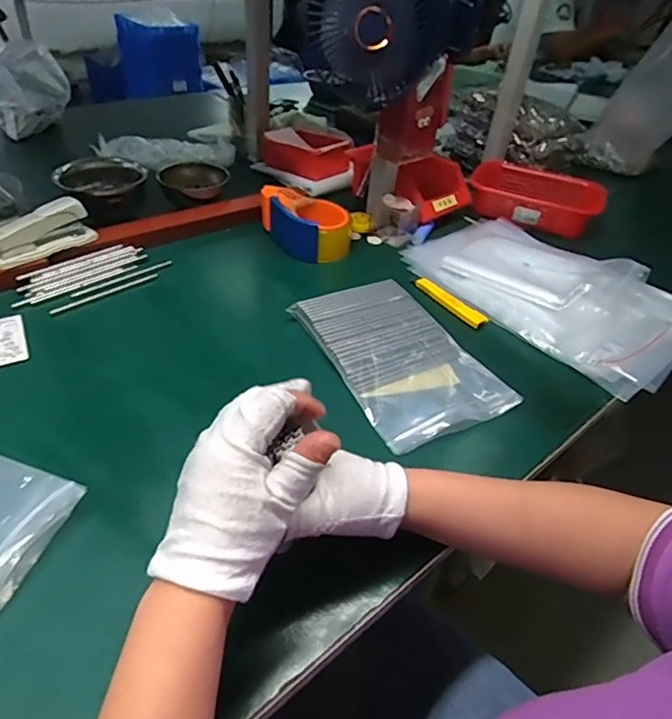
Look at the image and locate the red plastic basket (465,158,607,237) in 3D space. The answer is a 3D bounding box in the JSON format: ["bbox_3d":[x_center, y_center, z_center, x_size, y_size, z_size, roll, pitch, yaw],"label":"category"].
[{"bbox_3d":[0.349,-0.283,0.904,0.198,0.056,0.169,25,43,20],"label":"red plastic basket"}]

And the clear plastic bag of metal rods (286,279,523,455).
[{"bbox_3d":[0.069,-0.011,0.583,0.150,0.017,0.236,-16,45,-25],"label":"clear plastic bag of metal rods"}]

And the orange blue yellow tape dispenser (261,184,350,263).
[{"bbox_3d":[-0.047,-0.203,0.778,0.138,0.064,0.085,33,46,28],"label":"orange blue yellow tape dispenser"}]

